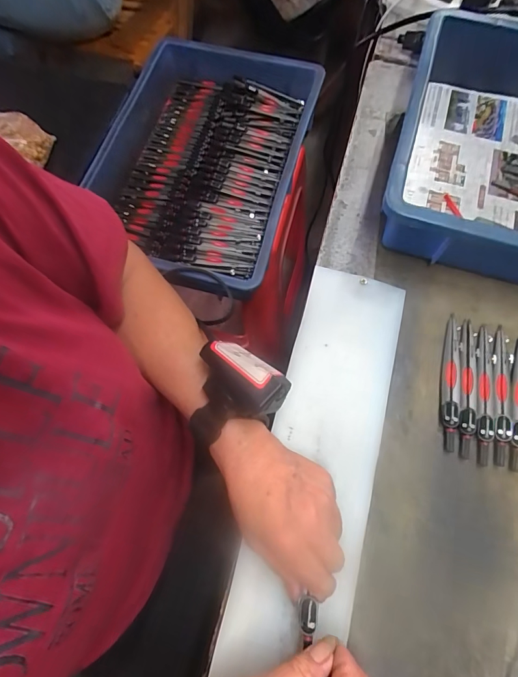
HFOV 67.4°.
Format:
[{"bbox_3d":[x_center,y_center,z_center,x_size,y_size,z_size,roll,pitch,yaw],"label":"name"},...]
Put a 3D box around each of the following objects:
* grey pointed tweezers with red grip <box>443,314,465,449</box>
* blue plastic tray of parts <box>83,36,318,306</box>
[{"bbox_3d":[0.176,0.037,0.355,0.015,0.013,0.126,12,71,4],"label":"grey pointed tweezers with red grip"},{"bbox_3d":[-0.094,-0.276,0.607,0.313,0.071,0.427,15,71,6],"label":"blue plastic tray of parts"}]

